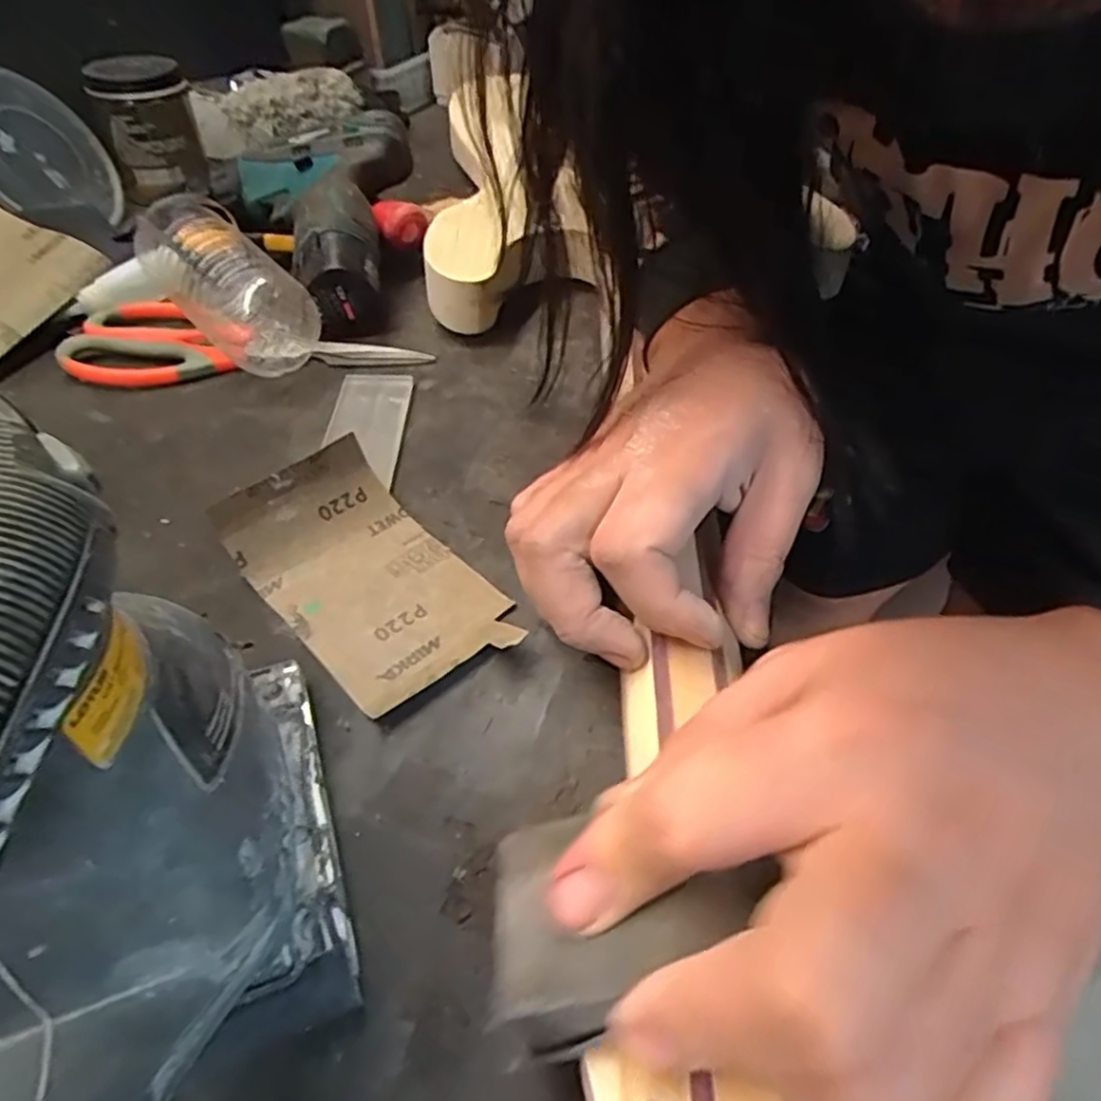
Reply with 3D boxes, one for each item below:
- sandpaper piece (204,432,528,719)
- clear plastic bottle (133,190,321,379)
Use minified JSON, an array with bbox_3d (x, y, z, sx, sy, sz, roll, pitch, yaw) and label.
[{"bbox_3d":[-0.071,0.006,0.285,0.111,0.035,0.071,34,55,31],"label":"sandpaper piece"},{"bbox_3d":[-0.181,-0.148,0.404,0.116,0.060,0.056,41,57,16],"label":"clear plastic bottle"}]

